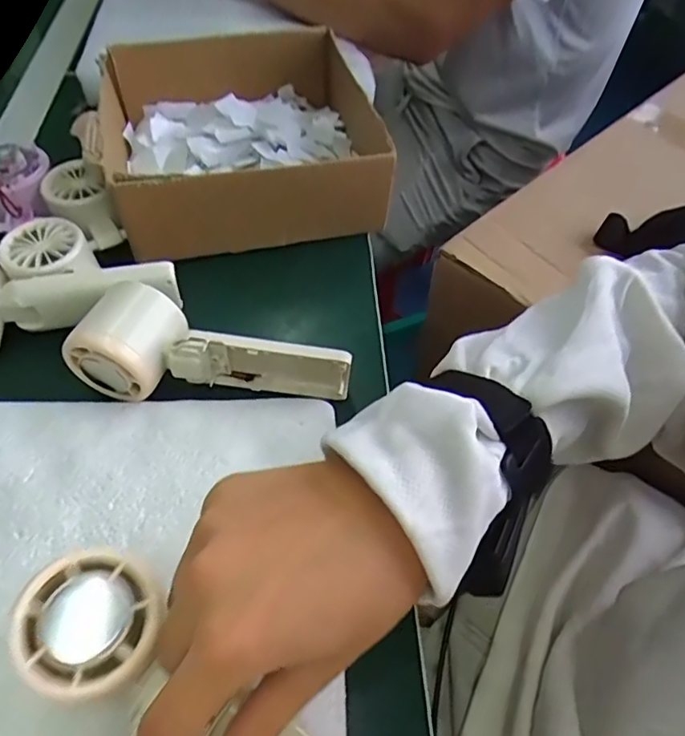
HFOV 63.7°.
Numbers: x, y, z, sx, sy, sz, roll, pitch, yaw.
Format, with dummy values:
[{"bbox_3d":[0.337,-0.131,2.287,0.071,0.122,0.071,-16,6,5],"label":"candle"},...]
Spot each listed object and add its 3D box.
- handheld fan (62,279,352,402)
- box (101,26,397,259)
[{"bbox_3d":[-0.079,-0.007,0.333,0.163,0.048,0.057,13,54,5],"label":"handheld fan"},{"bbox_3d":[-0.084,-0.194,0.457,0.196,0.067,0.209,-11,55,-12],"label":"box"}]

